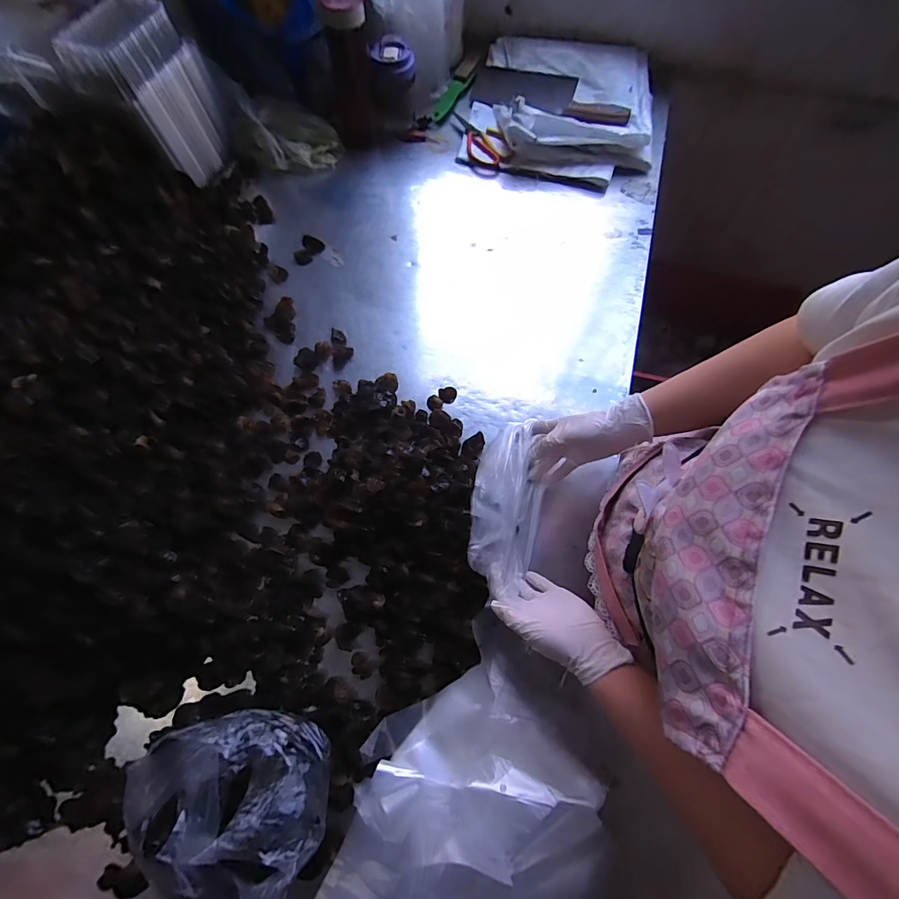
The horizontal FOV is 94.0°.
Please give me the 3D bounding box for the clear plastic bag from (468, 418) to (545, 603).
[{"bbox_3d":[0.080,0.069,0.565,0.096,0.085,0.217,13,72,5],"label":"clear plastic bag"}]

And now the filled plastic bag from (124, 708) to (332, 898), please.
[{"bbox_3d":[-0.236,0.373,0.455,0.195,0.107,0.139,-2,72,0],"label":"filled plastic bag"}]

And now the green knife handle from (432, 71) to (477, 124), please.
[{"bbox_3d":[0.008,-0.731,0.862,0.033,0.014,0.151,27,74,9],"label":"green knife handle"}]

